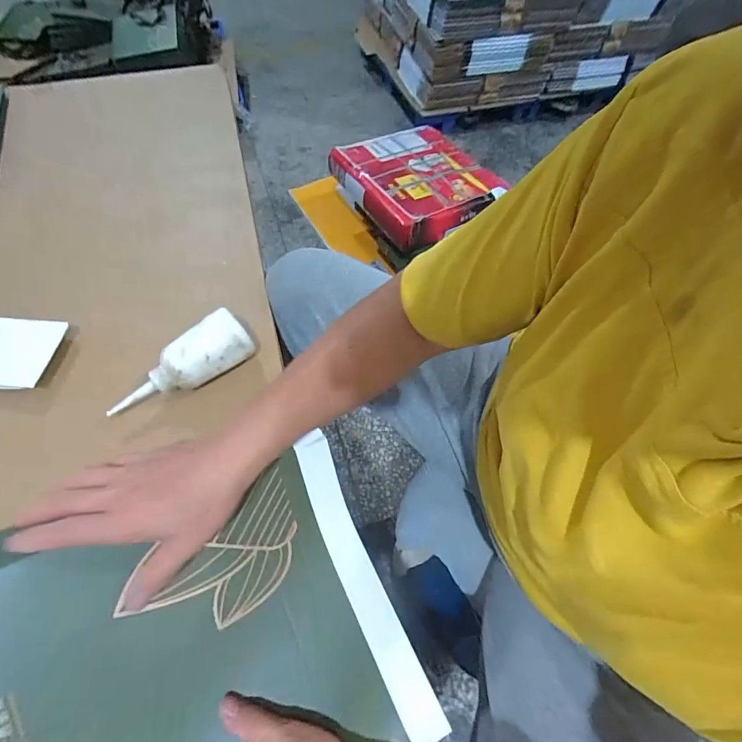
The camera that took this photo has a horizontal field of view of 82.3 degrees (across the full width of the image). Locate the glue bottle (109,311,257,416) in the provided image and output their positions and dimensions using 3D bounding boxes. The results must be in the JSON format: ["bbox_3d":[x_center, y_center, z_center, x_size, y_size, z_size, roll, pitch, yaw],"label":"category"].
[{"bbox_3d":[-0.211,-0.005,0.470,0.164,0.044,0.054,-37,65,-23],"label":"glue bottle"}]

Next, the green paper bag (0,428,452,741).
[{"bbox_3d":[-0.132,0.231,0.341,0.330,0.028,0.275,-14,79,-25],"label":"green paper bag"}]

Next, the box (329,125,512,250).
[{"bbox_3d":[0.167,-0.654,1.431,0.469,0.096,0.511,-22,60,-15],"label":"box"}]

